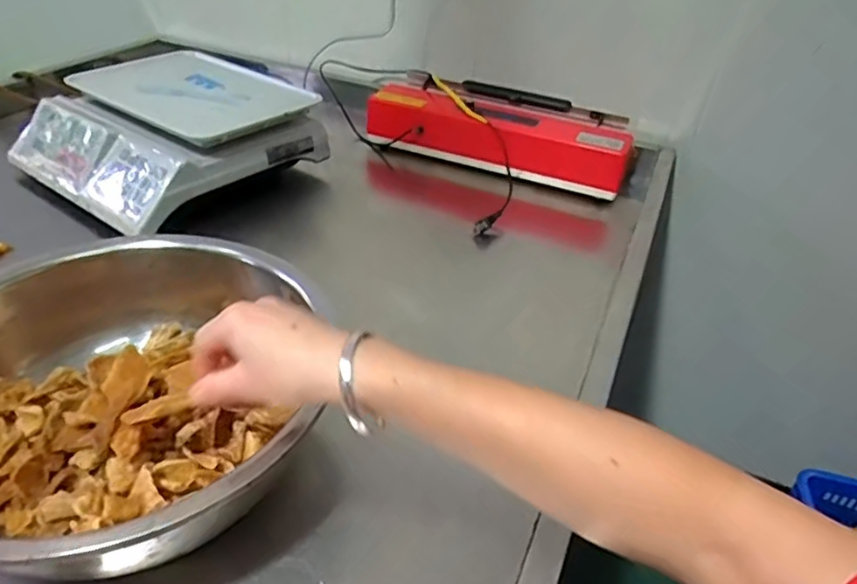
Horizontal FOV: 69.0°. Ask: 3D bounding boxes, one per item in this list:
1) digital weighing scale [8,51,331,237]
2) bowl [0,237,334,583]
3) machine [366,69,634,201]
[{"bbox_3d":[-0.389,-0.245,0.927,0.324,0.108,0.331,27,43,27],"label":"digital weighing scale"},{"bbox_3d":[-0.249,0.082,0.522,0.311,0.103,0.341,4,36,-3],"label":"bowl"},{"bbox_3d":[0.112,-0.270,1.040,0.447,0.099,0.144,23,41,23],"label":"machine"}]

